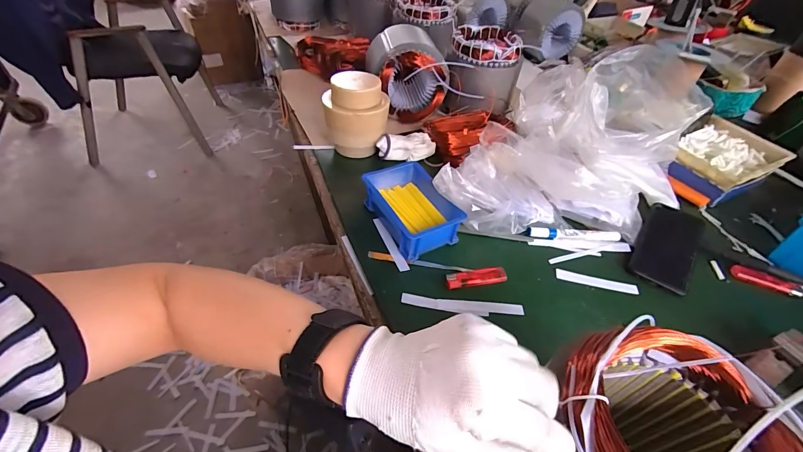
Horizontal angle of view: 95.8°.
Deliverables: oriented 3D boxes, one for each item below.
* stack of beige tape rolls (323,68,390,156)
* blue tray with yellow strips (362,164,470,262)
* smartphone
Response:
[{"bbox_3d":[-0.081,-0.191,0.648,0.111,0.128,0.093,2,46,-3],"label":"stack of beige tape rolls"},{"bbox_3d":[0.014,-0.027,0.545,0.106,0.056,0.152,-19,51,-22],"label":"blue tray with yellow strips"},{"bbox_3d":[0.408,0.026,0.554,0.080,0.009,0.173,30,51,21],"label":"smartphone"}]

